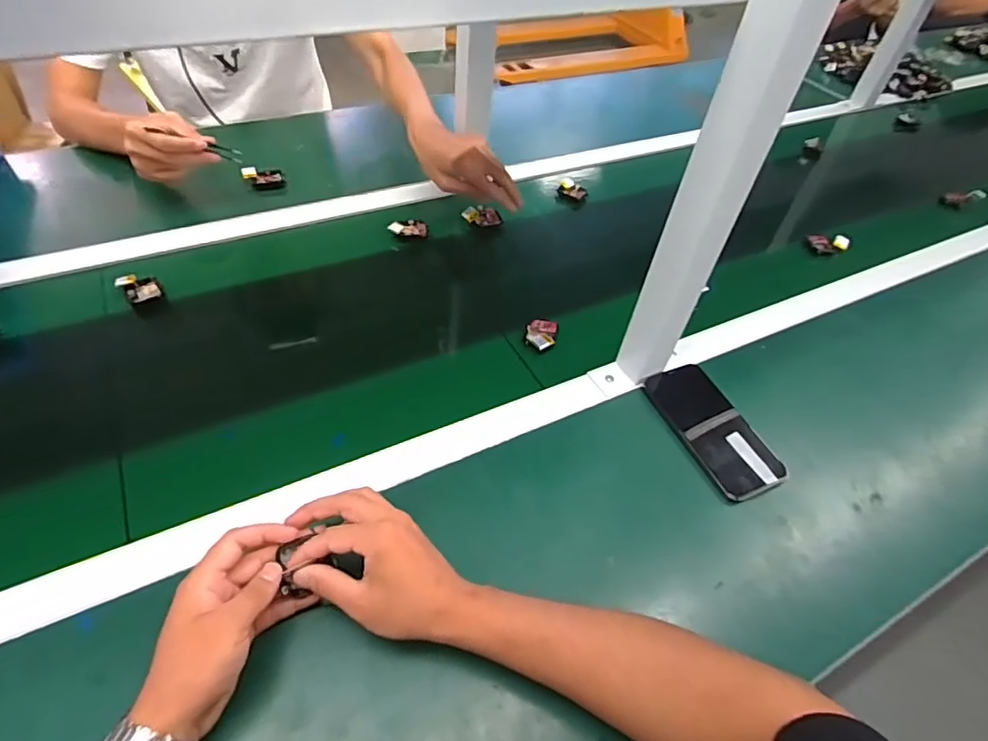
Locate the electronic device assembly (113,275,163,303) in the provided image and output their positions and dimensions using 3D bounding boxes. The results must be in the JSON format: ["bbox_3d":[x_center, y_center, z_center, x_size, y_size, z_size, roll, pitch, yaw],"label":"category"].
[{"bbox_3d":[-0.424,-0.101,0.654,0.046,0.015,0.037,37,55,23],"label":"electronic device assembly"}]

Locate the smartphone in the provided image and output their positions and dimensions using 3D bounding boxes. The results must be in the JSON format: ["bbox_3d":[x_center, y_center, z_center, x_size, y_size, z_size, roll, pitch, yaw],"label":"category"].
[{"bbox_3d":[0.232,0.060,0.583,0.072,0.015,0.160,-15,52,-19],"label":"smartphone"}]

